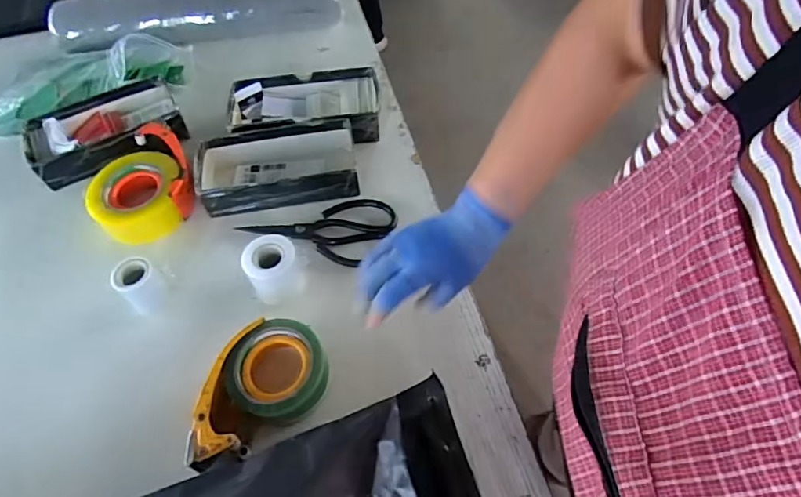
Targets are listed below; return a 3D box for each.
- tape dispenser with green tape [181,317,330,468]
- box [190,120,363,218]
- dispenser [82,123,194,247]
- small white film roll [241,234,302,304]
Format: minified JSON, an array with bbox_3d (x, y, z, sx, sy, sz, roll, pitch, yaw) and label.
[{"bbox_3d":[-0.151,0.154,0.526,0.102,0.064,0.164,33,63,22],"label":"tape dispenser with green tape"},{"bbox_3d":[-0.177,-0.118,0.717,0.224,0.059,0.110,-10,56,-4],"label":"box"},{"bbox_3d":[-0.362,-0.087,0.701,0.138,0.068,0.167,-22,58,-12],"label":"dispenser"},{"bbox_3d":[-0.156,0.025,0.611,0.059,0.068,0.056,-1,56,2],"label":"small white film roll"}]

